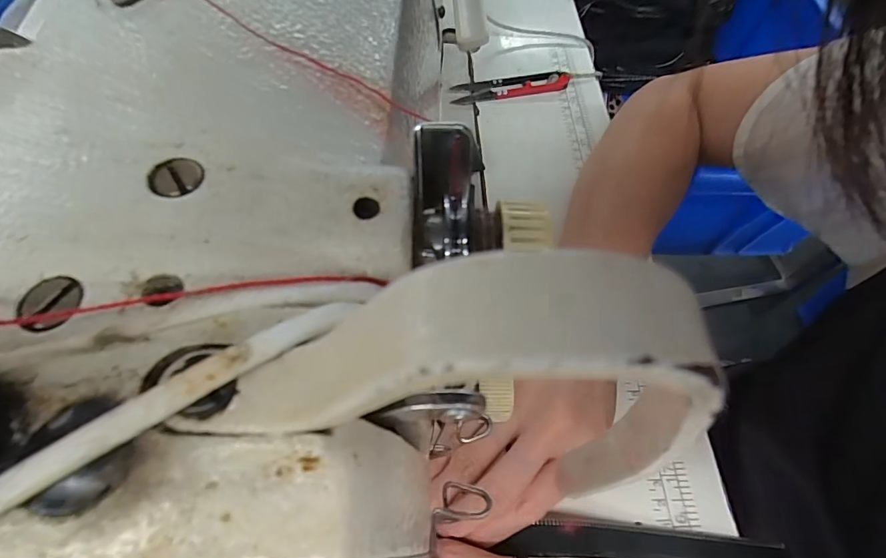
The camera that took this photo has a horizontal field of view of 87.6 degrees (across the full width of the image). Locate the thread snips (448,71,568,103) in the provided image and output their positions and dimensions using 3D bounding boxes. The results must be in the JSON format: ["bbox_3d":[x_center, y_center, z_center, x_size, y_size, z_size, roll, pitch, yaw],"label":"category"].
[{"bbox_3d":[0.058,-0.165,0.397,0.101,0.011,0.022,-6,61,-6],"label":"thread snips"}]

